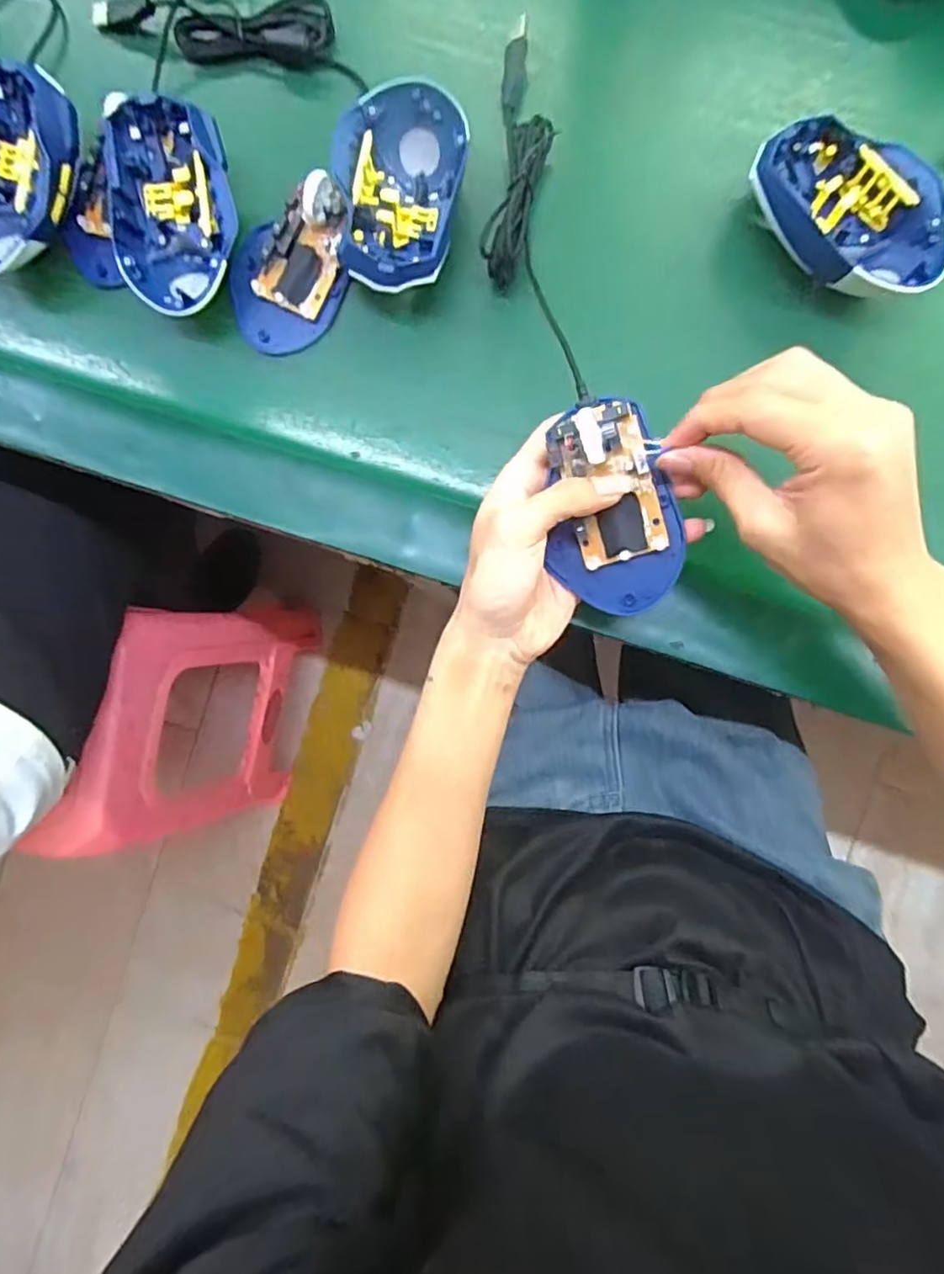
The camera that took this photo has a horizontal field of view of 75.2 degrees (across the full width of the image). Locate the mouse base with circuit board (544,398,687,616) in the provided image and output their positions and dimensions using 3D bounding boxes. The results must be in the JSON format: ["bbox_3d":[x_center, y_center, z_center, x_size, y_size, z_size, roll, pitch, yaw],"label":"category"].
[{"bbox_3d":[0.074,-0.067,0.326,0.066,0.024,0.109,-11,101,15],"label":"mouse base with circuit board"}]

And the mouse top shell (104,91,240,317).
[{"bbox_3d":[-0.179,-0.259,0.376,0.075,0.040,0.118,1,91,2],"label":"mouse top shell"}]

